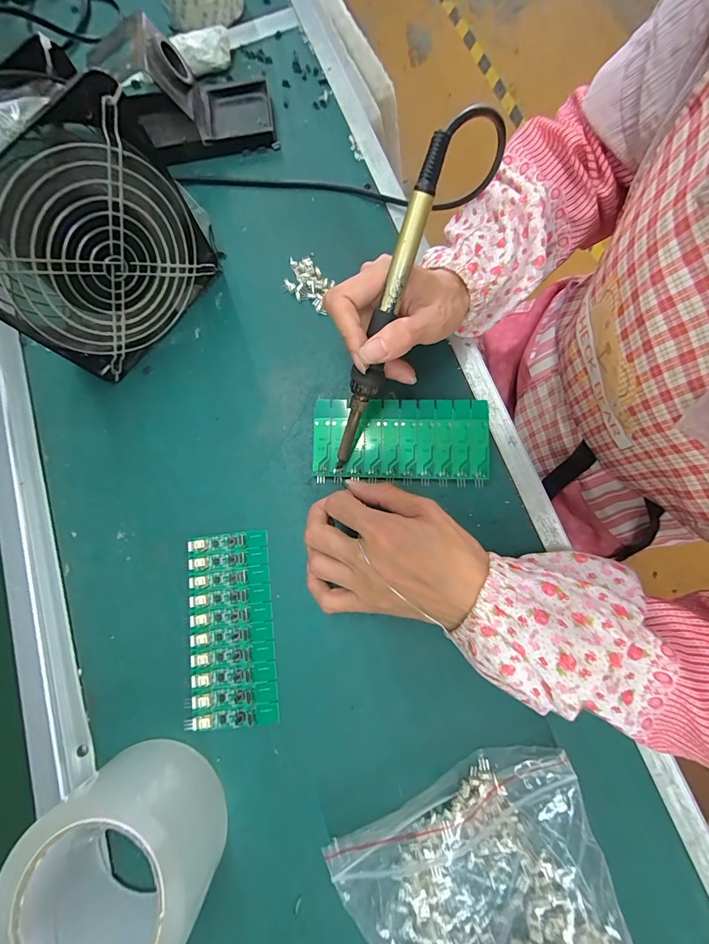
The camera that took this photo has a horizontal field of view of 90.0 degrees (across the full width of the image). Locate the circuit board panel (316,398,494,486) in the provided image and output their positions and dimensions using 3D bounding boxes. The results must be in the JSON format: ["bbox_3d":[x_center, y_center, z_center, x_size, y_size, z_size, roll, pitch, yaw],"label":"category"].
[{"bbox_3d":[0.036,-0.024,0.285,0.137,0.012,0.066,1,79,4],"label":"circuit board panel"}]

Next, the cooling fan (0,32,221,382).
[{"bbox_3d":[-0.192,-0.165,0.255,0.060,0.153,0.154,38,82,8],"label":"cooling fan"}]

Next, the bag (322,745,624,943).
[{"bbox_3d":[0.099,0.312,0.199,0.161,0.033,0.238,-21,79,-3],"label":"bag"}]

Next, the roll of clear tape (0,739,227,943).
[{"bbox_3d":[-0.139,0.235,0.215,0.092,0.067,0.100,0,79,1],"label":"roll of clear tape"}]

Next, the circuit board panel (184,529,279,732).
[{"bbox_3d":[-0.094,0.116,0.270,0.063,0.004,0.137,-7,79,0],"label":"circuit board panel"}]

